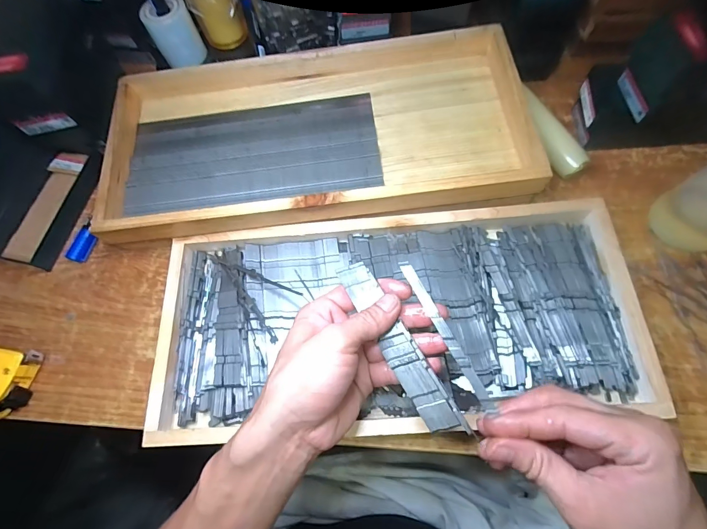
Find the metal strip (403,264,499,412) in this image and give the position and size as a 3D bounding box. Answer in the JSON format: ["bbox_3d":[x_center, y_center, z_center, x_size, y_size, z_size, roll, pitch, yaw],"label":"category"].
[{"bbox_3d":[0.066,0.049,0.267,0.008,0.005,0.114,-25,69,-7],"label":"metal strip"}]

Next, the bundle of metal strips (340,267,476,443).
[{"bbox_3d":[0.034,0.061,0.279,0.024,0.012,0.147,-29,68,-8],"label":"bundle of metal strips"}]

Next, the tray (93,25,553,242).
[{"bbox_3d":[-0.042,-0.139,0.385,0.420,0.049,0.206,-7,71,-1],"label":"tray"}]

